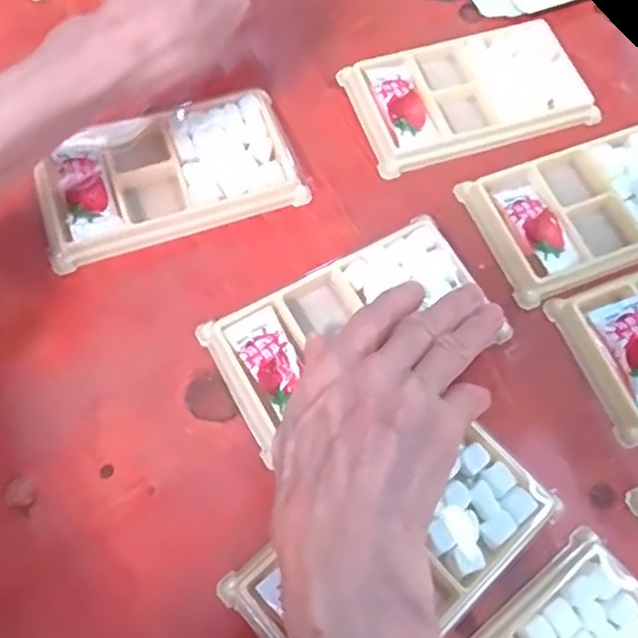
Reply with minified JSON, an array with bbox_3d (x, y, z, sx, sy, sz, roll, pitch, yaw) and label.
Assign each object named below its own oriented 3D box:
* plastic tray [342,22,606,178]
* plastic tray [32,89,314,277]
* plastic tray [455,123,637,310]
[{"bbox_3d":[0.088,-0.132,0.392,0.133,0.011,0.074,-16,68,-10],"label":"plastic tray"},{"bbox_3d":[-0.081,-0.080,0.362,0.133,0.020,0.072,-18,68,-10],"label":"plastic tray"},{"bbox_3d":[0.152,-0.062,0.363,0.130,0.010,0.074,-20,68,-11],"label":"plastic tray"}]

